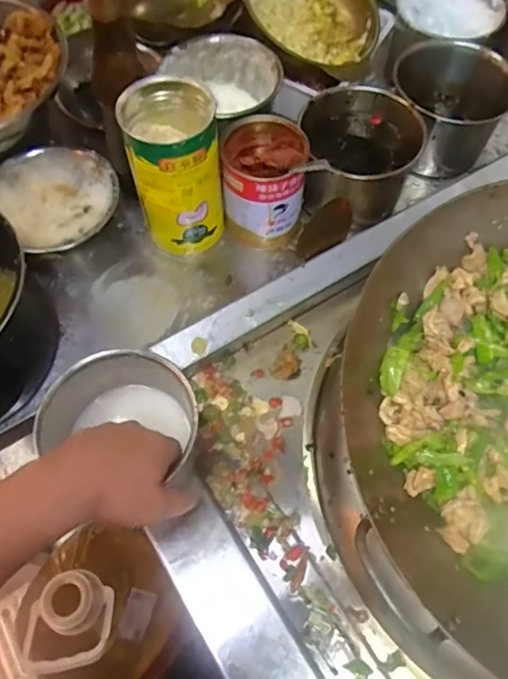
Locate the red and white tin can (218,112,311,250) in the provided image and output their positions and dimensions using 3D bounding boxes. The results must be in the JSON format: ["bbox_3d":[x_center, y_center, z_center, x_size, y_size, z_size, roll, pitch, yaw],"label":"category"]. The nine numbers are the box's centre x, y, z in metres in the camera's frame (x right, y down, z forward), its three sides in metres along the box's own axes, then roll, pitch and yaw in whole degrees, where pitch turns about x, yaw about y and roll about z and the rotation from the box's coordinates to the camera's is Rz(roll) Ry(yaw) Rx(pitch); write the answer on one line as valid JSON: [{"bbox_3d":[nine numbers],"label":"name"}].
[{"bbox_3d":[0.011,-0.189,0.654,0.092,0.136,0.098,0,63,0],"label":"red and white tin can"}]

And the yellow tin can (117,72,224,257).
[{"bbox_3d":[-0.090,-0.196,0.624,0.093,0.206,0.102,0,63,0],"label":"yellow tin can"}]

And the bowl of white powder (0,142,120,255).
[{"bbox_3d":[-0.257,-0.176,0.690,0.157,0.072,0.167,-41,70,-19],"label":"bowl of white powder"}]

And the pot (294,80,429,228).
[{"bbox_3d":[0.133,-0.233,0.673,0.140,0.097,0.144,0,63,0],"label":"pot"}]

